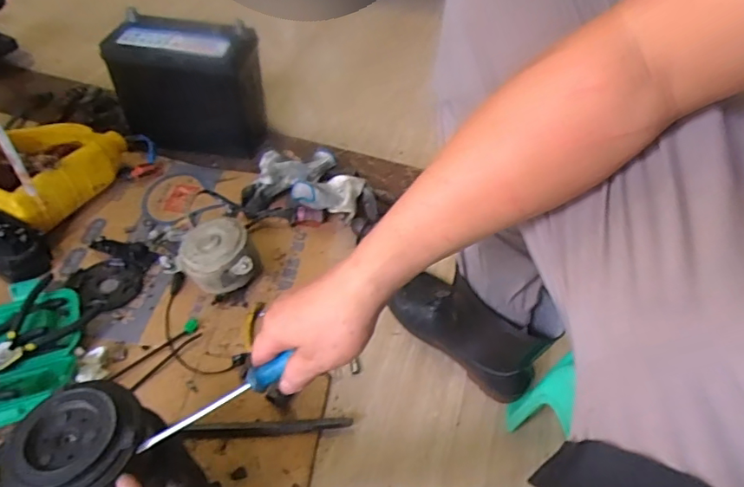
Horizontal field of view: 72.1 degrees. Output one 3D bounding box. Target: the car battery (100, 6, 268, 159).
[{"bbox_3d":[-0.317,-0.259,0.910,0.238,0.233,0.115,-5,49,-8],"label":"car battery"}]

